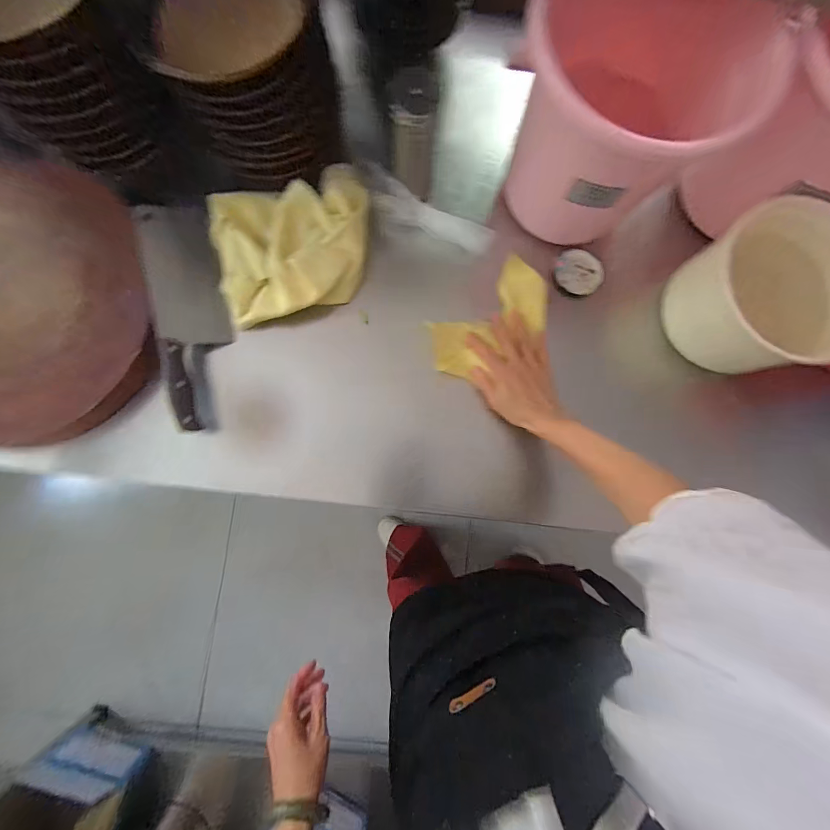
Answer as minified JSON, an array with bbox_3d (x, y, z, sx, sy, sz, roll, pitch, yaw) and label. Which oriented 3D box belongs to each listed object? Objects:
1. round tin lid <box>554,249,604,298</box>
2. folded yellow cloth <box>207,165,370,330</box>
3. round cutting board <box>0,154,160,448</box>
[{"bbox_3d":[0.243,-0.210,0.558,0.068,0.017,0.061,22,92,11],"label":"round tin lid"},{"bbox_3d":[-0.163,-0.235,0.514,0.227,0.049,0.179,-18,87,-4],"label":"folded yellow cloth"},{"bbox_3d":[-0.522,-0.140,0.483,0.338,0.052,0.352,0,85,-3],"label":"round cutting board"}]

